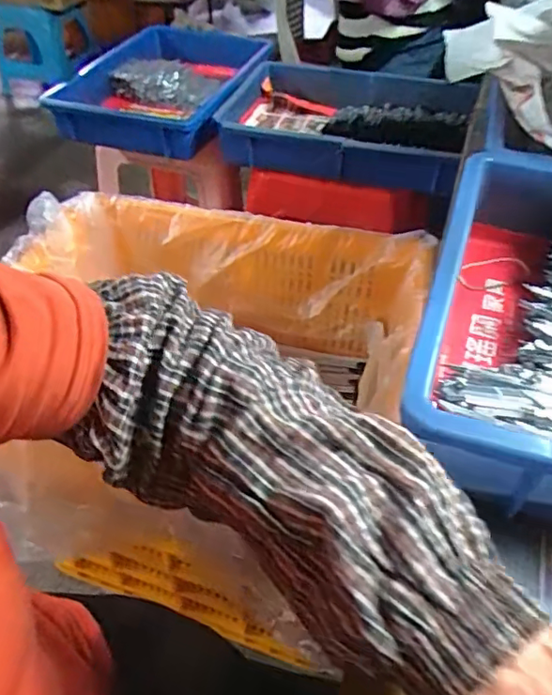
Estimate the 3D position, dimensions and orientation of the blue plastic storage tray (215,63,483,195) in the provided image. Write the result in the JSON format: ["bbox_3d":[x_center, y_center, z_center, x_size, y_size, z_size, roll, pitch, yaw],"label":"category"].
[{"bbox_3d":[0.103,-0.392,0.974,0.438,0.079,0.297,13,47,11],"label":"blue plastic storage tray"}]

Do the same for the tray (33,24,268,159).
[{"bbox_3d":[-0.209,-0.535,1.121,0.340,0.077,0.478,10,47,8],"label":"tray"}]

